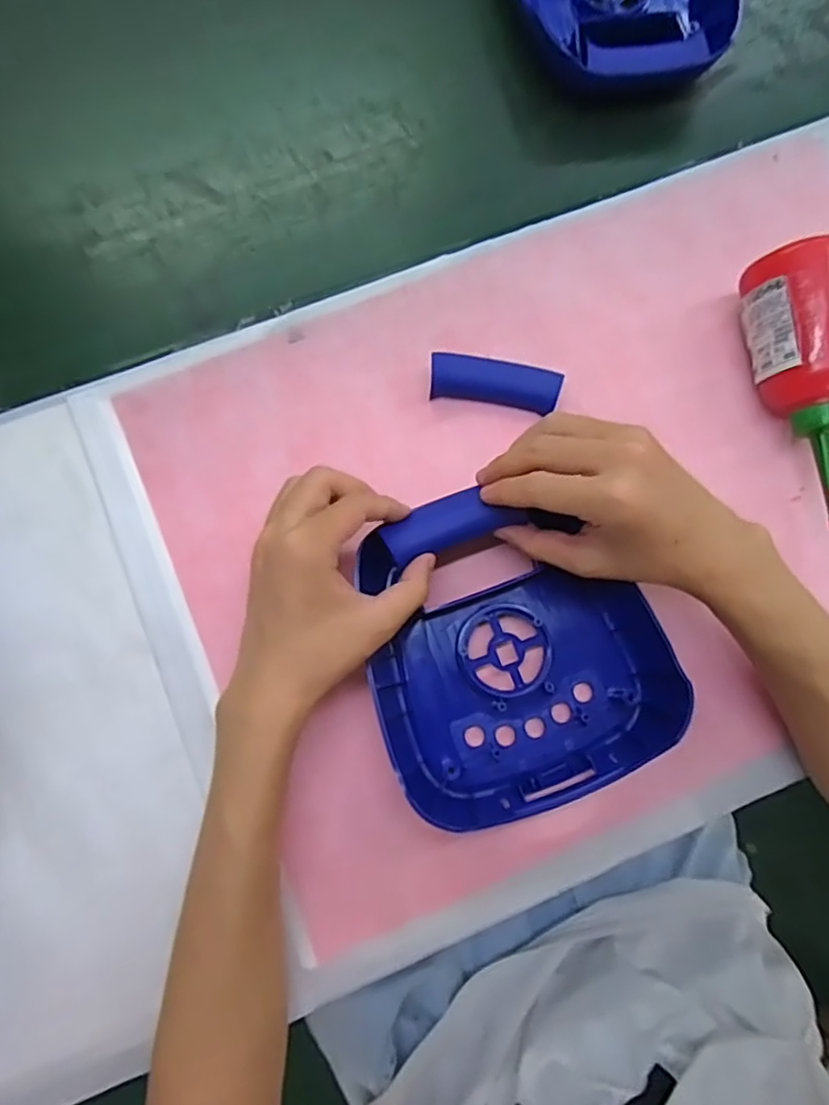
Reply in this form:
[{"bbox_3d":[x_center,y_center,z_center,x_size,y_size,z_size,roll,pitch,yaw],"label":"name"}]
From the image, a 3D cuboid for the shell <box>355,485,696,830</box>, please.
[{"bbox_3d":[0.055,0.055,0.371,0.164,0.042,0.177,-22,80,-4],"label":"shell"}]

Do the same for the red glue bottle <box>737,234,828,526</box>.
[{"bbox_3d":[0.250,-0.109,0.398,0.054,0.042,0.167,-10,91,-2],"label":"red glue bottle"}]

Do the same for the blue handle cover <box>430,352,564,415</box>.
[{"bbox_3d":[0.052,-0.109,0.409,0.082,0.021,0.027,9,79,2],"label":"blue handle cover"}]

